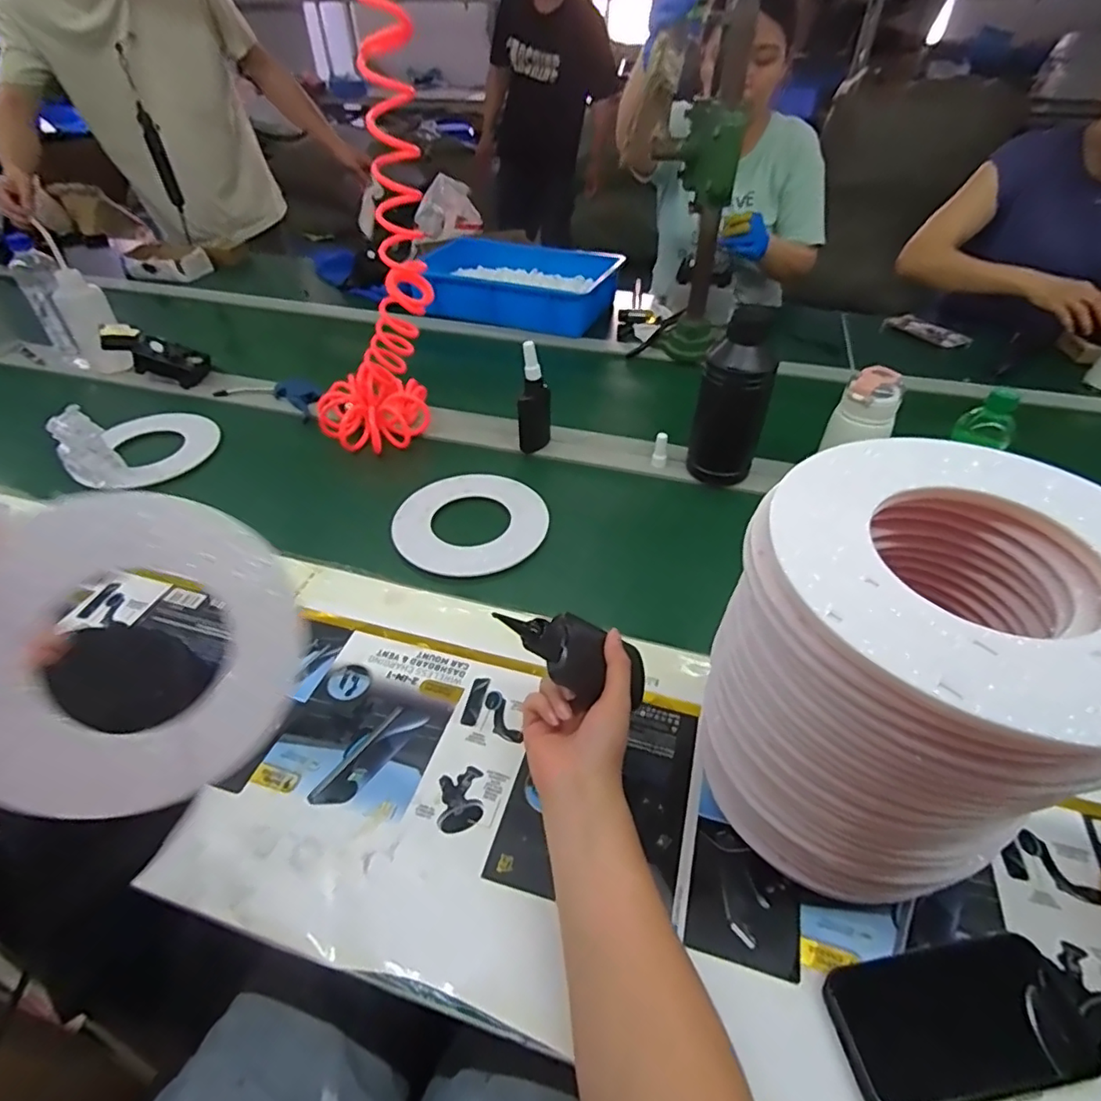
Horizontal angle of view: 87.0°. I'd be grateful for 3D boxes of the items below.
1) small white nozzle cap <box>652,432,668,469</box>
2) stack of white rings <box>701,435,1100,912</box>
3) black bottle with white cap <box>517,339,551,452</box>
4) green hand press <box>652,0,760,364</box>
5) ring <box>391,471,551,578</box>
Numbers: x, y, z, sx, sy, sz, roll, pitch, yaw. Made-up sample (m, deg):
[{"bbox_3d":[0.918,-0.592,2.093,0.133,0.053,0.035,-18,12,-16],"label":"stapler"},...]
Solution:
[{"bbox_3d":[0.156,-0.142,0.814,0.019,0.045,0.018,0,45,0],"label":"small white nozzle cap"},{"bbox_3d":[0.208,0.103,0.375,0.188,0.292,0.190,-14,45,-14],"label":"stack of white rings"},{"bbox_3d":[-0.023,-0.210,0.818,0.045,0.154,0.041,0,45,1],"label":"black bottle with white cap"},{"bbox_3d":[0.239,-0.595,0.998,0.130,0.479,0.198,4,43,4],"label":"green hand press"},{"bbox_3d":[-0.100,-0.039,0.736,0.183,0.009,0.182,0,45,0],"label":"ring"}]

